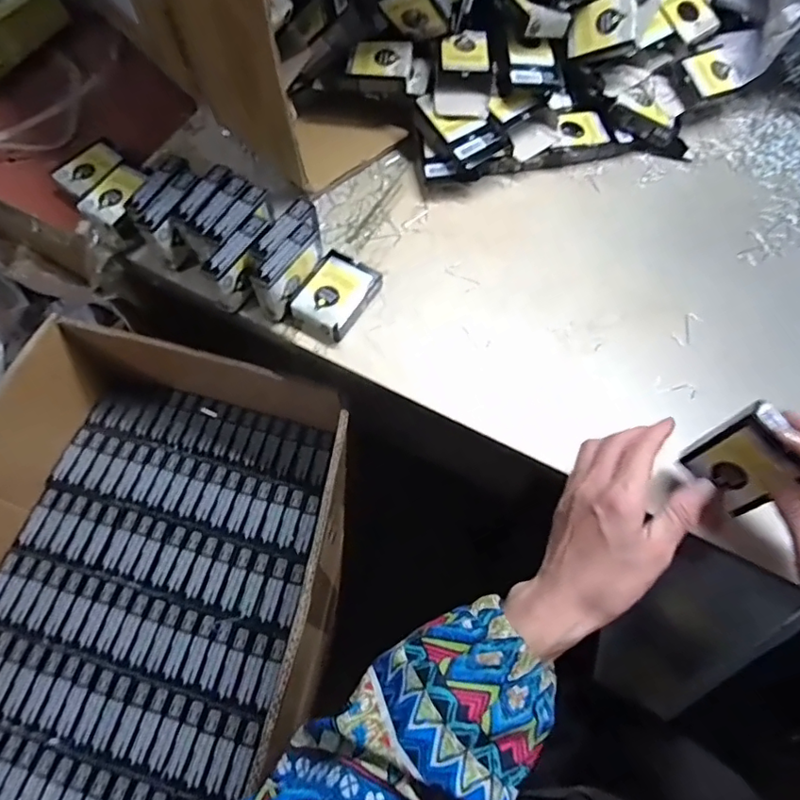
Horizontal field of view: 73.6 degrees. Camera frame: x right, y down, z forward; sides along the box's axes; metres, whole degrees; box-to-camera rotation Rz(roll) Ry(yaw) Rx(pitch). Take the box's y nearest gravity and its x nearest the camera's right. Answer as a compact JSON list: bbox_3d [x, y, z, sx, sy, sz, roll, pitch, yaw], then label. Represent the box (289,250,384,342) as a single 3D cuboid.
[{"bbox_3d":[-0.058,-0.095,0.481,0.055,0.023,0.075,30,71,13],"label":"box"}]

